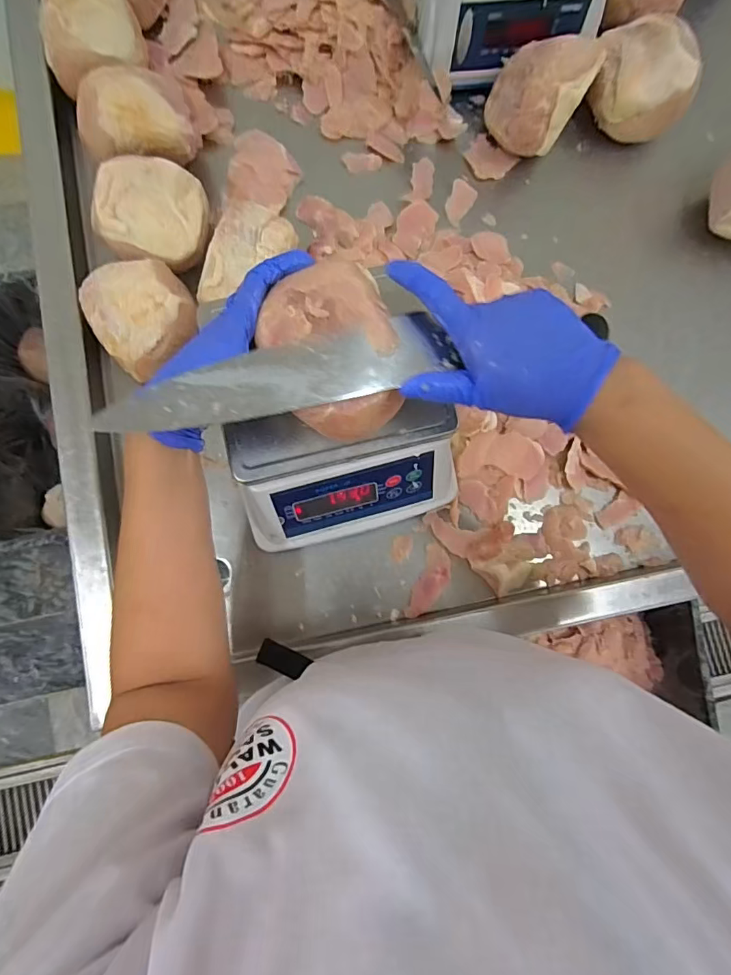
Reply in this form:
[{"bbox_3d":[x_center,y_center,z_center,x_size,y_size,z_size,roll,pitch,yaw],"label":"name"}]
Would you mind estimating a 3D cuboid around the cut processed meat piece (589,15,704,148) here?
[{"bbox_3d":[0.370,-0.542,0.644,0.131,0.093,0.119,15,81,-2],"label":"cut processed meat piece"}]

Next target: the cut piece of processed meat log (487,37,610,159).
[{"bbox_3d":[0.215,-0.492,0.614,0.112,0.109,0.117,23,81,-1],"label":"cut piece of processed meat log"}]

